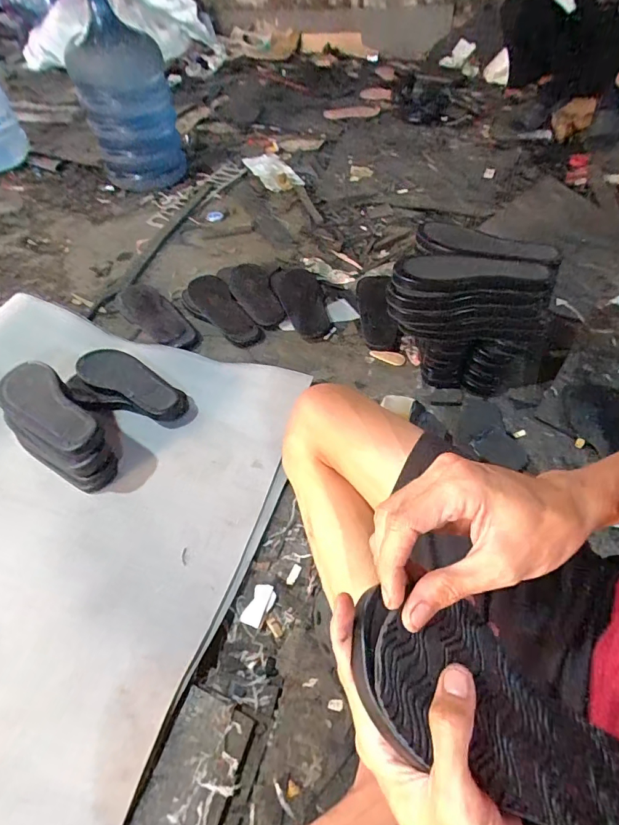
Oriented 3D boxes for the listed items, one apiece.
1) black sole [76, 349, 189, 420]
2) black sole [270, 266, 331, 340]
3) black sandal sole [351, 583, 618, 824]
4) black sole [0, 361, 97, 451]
[{"bbox_3d":[-0.323,-0.059,0.793,0.230,0.026,0.086,26,49,13],"label":"black sole"},{"bbox_3d":[-0.019,-0.267,1.003,0.112,0.023,0.262,-10,50,-8],"label":"black sole"},{"bbox_3d":[0.123,0.190,0.272,0.231,0.022,0.087,36,54,-8],"label":"black sandal sole"},{"bbox_3d":[-0.408,-0.014,0.668,0.224,0.015,0.087,31,58,24],"label":"black sole"}]

